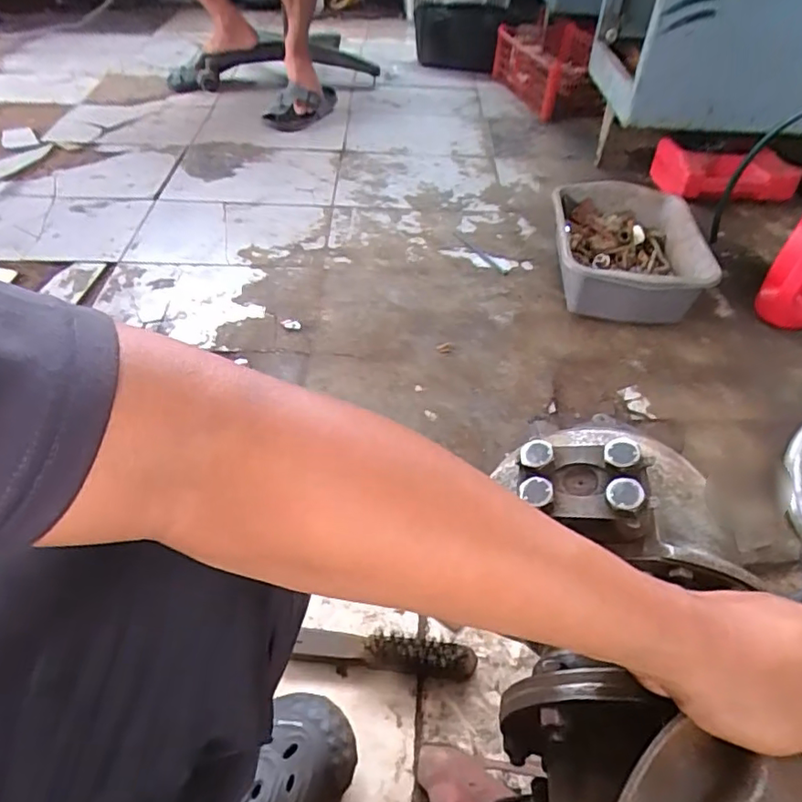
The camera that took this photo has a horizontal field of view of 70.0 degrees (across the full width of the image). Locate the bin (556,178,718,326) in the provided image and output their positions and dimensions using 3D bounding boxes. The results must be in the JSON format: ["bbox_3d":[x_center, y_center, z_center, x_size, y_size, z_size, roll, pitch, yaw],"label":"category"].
[{"bbox_3d":[0.381,-0.249,0.985,0.248,0.138,0.234,13,47,11],"label":"bin"}]

